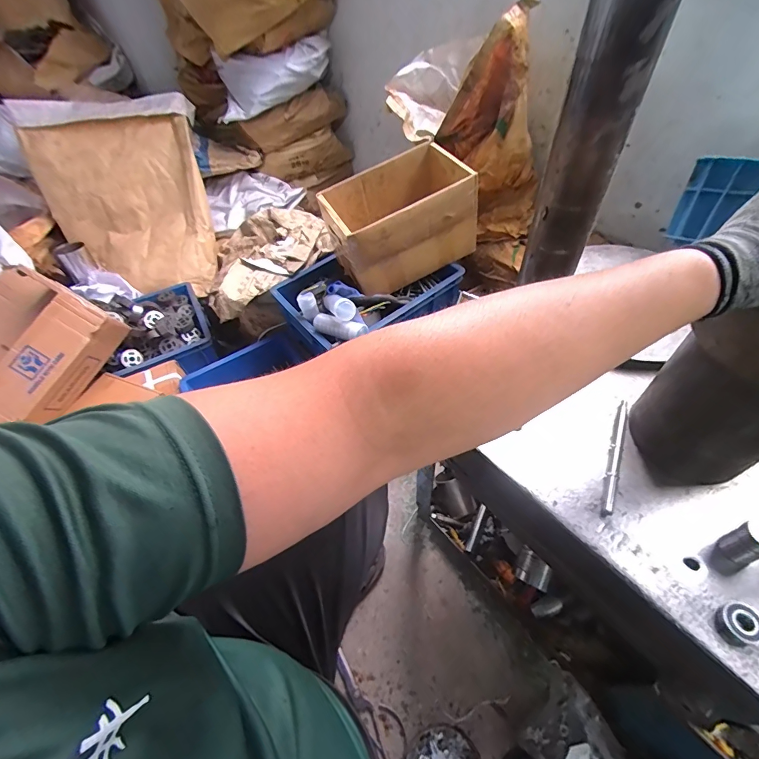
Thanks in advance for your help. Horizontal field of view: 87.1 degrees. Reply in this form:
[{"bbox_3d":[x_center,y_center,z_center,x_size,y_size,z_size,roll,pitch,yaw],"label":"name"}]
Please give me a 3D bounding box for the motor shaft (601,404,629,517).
[{"bbox_3d":[0.291,0.092,0.491,0.013,0.012,0.165,20,57,18],"label":"motor shaft"}]

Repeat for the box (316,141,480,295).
[{"bbox_3d":[0.040,-0.384,0.938,0.313,0.172,0.209,-26,55,-15],"label":"box"}]

